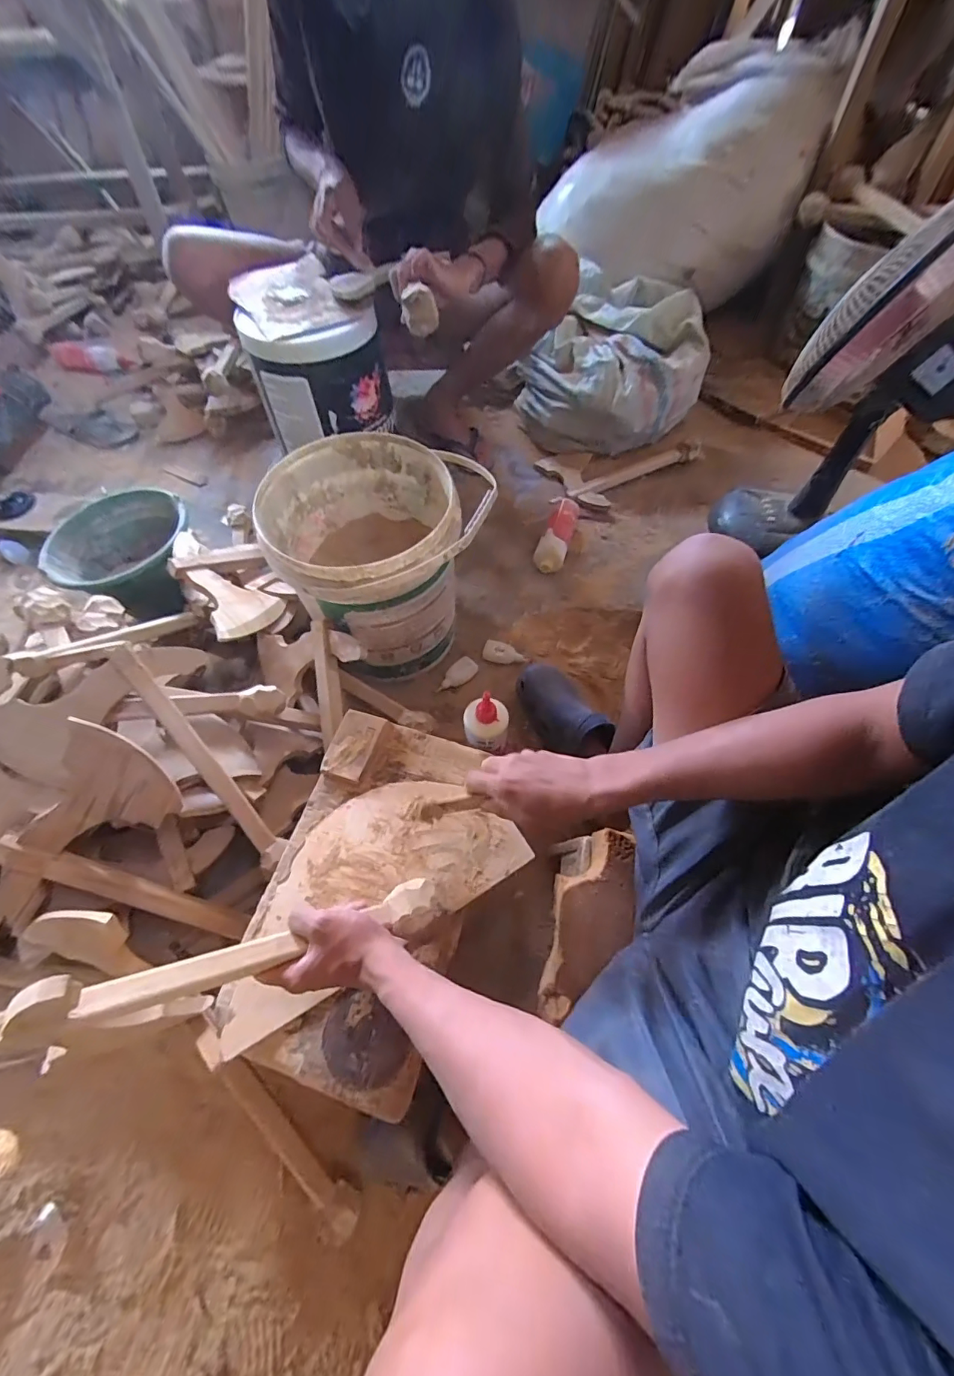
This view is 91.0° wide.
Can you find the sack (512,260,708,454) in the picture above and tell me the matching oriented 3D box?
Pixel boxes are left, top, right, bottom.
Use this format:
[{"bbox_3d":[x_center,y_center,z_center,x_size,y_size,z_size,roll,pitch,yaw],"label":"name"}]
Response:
[{"bbox_3d":[0.351,-0.851,1.225,0.462,0.222,0.391,20,61,12],"label":"sack"}]

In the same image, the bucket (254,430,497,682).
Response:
[{"bbox_3d":[-0.164,-0.209,0.822,0.326,0.333,0.305,-1,59,1],"label":"bucket"}]

